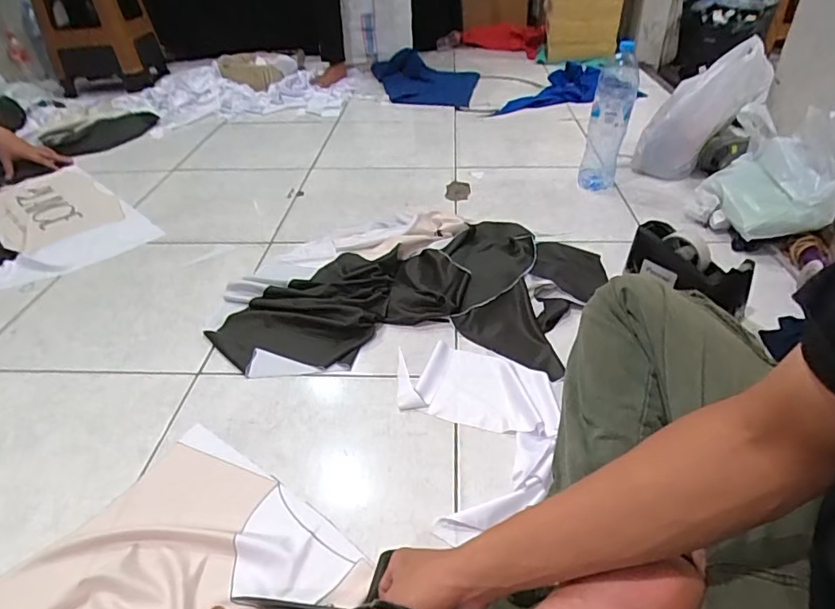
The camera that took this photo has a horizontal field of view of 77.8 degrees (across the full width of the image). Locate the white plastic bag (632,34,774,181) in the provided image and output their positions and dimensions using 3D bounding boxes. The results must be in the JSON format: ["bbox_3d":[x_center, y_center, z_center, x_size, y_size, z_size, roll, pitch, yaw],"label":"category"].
[{"bbox_3d":[0.670,-0.448,1.227,0.144,0.351,0.104,32,40,-5],"label":"white plastic bag"}]

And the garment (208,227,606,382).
[{"bbox_3d":[0.004,-0.043,0.929,0.669,0.066,0.406,2,37,6],"label":"garment"}]

